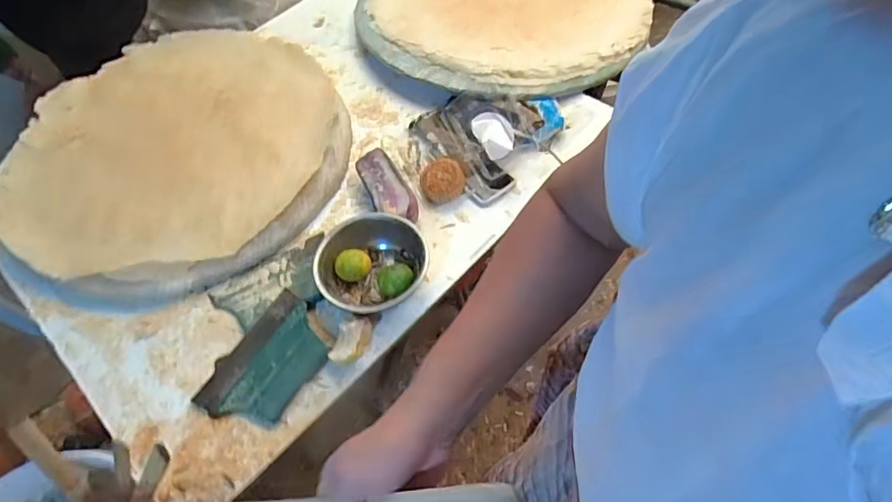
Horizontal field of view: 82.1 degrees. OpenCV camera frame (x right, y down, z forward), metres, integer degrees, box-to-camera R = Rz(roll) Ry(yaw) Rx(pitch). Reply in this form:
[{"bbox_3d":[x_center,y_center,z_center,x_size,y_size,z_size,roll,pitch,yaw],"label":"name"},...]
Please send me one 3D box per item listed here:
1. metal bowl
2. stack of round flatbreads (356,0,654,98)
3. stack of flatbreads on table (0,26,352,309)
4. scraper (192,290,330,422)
[{"bbox_3d":[-0.107,0.023,0.773,0.158,0.058,0.170,-2,58,4],"label":"metal bowl"},{"bbox_3d":[0.131,-0.551,1.129,0.639,0.059,0.618,-15,53,-11],"label":"stack of round flatbreads"},{"bbox_3d":[-0.497,-0.198,0.940,0.622,0.040,0.626,-22,59,-9],"label":"stack of flatbreads on table"},{"bbox_3d":[-0.251,0.155,0.722,0.127,0.022,0.189,29,65,21],"label":"scraper"}]

